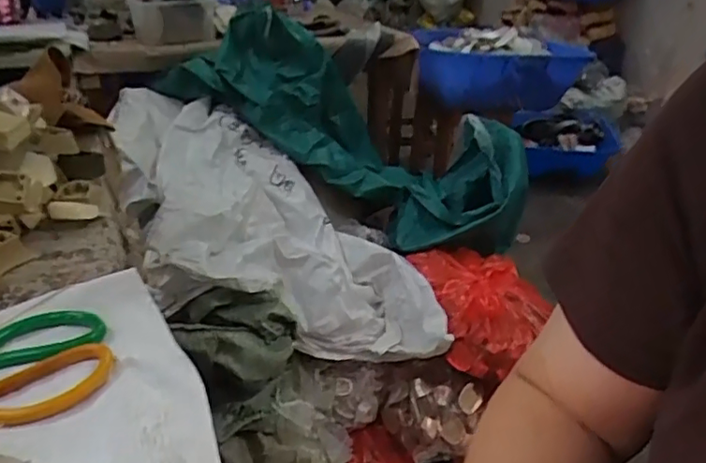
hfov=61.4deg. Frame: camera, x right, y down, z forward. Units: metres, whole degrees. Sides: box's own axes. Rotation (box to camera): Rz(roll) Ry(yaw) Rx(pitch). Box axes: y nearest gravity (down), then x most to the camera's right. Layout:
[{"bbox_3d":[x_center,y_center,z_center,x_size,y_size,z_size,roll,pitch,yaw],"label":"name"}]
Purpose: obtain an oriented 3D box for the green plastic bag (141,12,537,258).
[{"bbox_3d":[0.013,-0.245,1.392,0.824,0.237,0.357,29,31,1],"label":"green plastic bag"}]

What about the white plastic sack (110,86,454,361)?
[{"bbox_3d":[-0.157,-0.018,1.155,0.482,0.342,0.611,-11,30,-22],"label":"white plastic sack"}]

